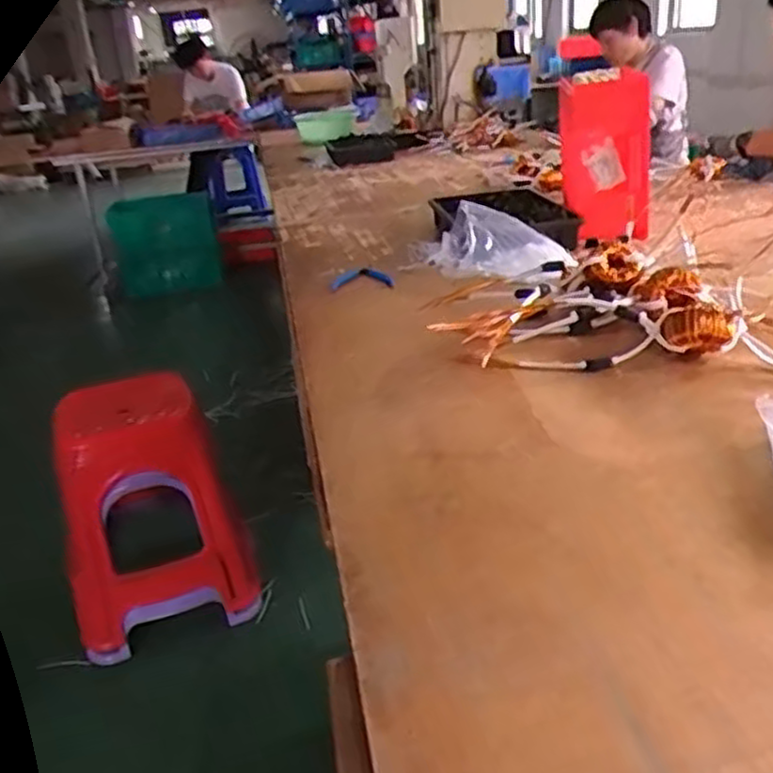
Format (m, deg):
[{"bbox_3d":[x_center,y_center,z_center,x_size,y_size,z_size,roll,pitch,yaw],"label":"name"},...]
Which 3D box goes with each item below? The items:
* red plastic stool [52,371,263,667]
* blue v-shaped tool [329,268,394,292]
[{"bbox_3d":[-0.505,0.270,1.620,0.367,0.494,0.348,-10,25,-11],"label":"red plastic stool"},{"bbox_3d":[-0.042,-0.202,1.373,0.114,0.012,0.115,-2,26,6],"label":"blue v-shaped tool"}]

